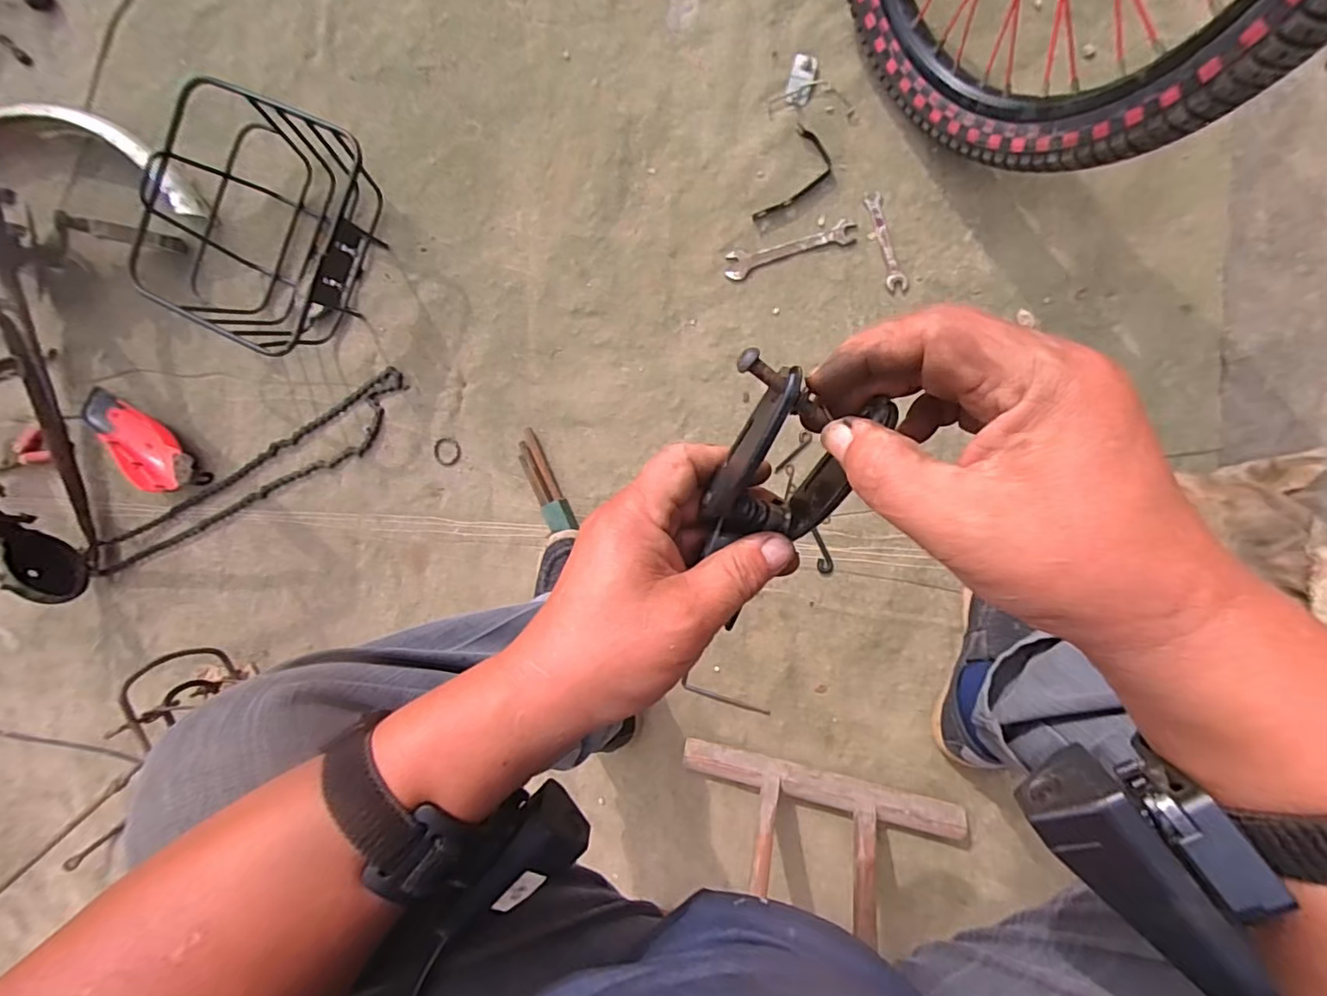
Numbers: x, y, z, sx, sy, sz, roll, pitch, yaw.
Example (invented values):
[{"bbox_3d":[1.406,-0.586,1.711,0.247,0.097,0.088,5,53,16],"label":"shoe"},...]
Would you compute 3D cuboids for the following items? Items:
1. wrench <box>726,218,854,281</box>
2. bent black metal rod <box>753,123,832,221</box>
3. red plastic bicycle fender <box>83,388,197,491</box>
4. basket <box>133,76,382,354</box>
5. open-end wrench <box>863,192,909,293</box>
[{"bbox_3d":[0.148,-0.292,0.663,0.150,0.004,0.031,-12,89,9],"label":"wrench"},{"bbox_3d":[0.154,-0.367,0.651,0.057,0.014,0.109,28,95,8],"label":"bent black metal rod"},{"bbox_3d":[-0.734,-0.079,0.777,0.085,0.050,0.165,-36,102,8],"label":"red plastic bicycle fender"},{"bbox_3d":[-0.470,-0.320,0.684,0.245,0.151,0.266,27,96,7],"label":"basket"},{"bbox_3d":[0.255,-0.293,0.645,0.023,0.005,0.114,-17,88,9],"label":"open-end wrench"}]

